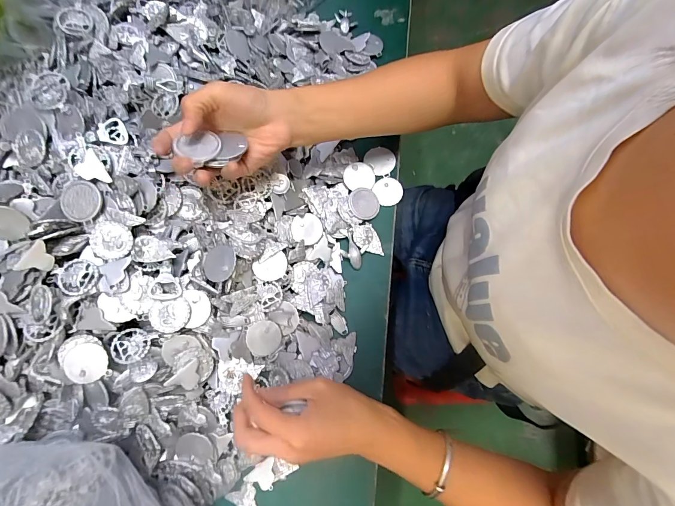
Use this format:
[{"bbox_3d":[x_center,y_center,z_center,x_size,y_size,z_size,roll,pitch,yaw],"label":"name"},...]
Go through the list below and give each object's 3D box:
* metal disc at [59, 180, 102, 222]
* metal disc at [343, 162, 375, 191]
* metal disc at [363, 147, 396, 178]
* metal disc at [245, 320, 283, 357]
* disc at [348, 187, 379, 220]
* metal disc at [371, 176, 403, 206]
[{"bbox_3d":[-0.251,-0.051,0.333,0.035,0.005,0.038,0,91,-9],"label":"metal disc"},{"bbox_3d":[0.028,-0.099,0.435,0.039,0.010,0.034,-8,73,-2],"label":"metal disc"},{"bbox_3d":[0.054,-0.120,0.444,0.040,0.004,0.039,0,73,1],"label":"metal disc"},{"bbox_3d":[-0.080,0.092,0.368,0.036,0.004,0.036,1,88,-18],"label":"metal disc"},{"bbox_3d":[0.033,-0.061,0.421,0.038,0.004,0.039,0,83,-15],"label":"disc"},{"bbox_3d":[0.065,-0.079,0.431,0.035,0.004,0.039,-23,74,-6],"label":"metal disc"}]

